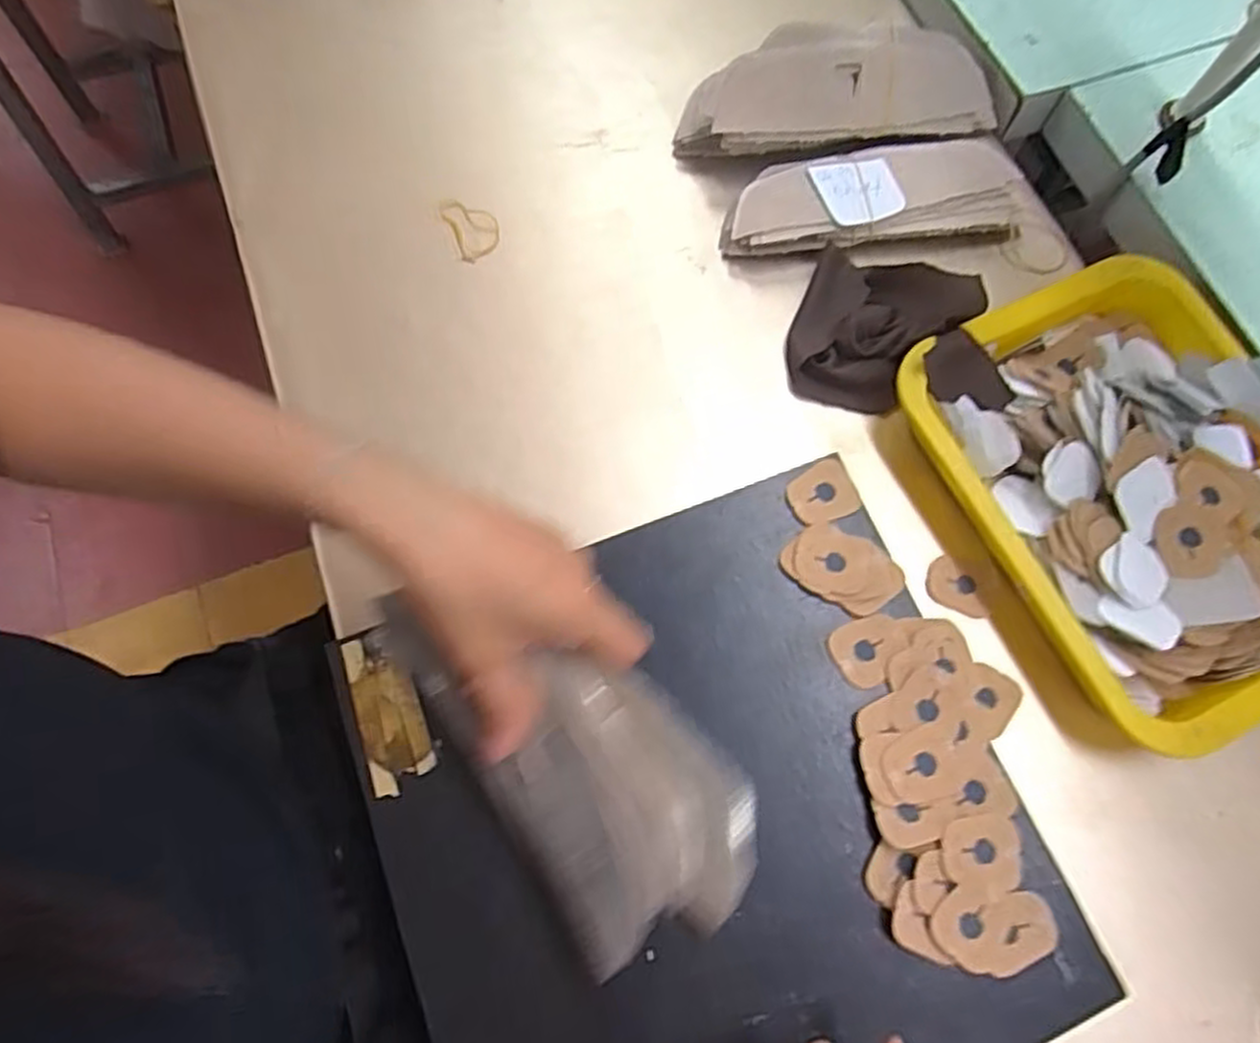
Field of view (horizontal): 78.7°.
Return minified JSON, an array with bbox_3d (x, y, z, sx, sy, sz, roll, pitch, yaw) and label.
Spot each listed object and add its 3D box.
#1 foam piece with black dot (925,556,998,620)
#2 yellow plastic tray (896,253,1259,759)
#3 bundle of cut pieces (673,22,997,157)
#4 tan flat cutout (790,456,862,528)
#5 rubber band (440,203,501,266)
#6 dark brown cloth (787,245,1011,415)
[{"bbox_3d":[0.191,0.036,0.443,0.039,0.004,0.035,15,72,5],"label":"foam piece with black dot"},{"bbox_3d":[0.291,-0.019,0.438,0.200,0.045,0.254,-25,73,-8],"label":"yellow plastic tray"},{"bbox_3d":[0.139,-0.288,0.523,0.207,0.057,0.067,-7,71,-2],"label":"bundle of cut pieces"},{"bbox_3d":[0.109,-0.016,0.435,0.037,0.004,0.033,-17,71,-2],"label":"tan flat cutout"},{"bbox_3d":[-0.107,-0.202,0.525,0.033,0.006,0.050,-22,73,-7],"label":"rubber band"},{"bbox_3d":[0.168,-0.122,0.477,0.124,0.041,0.108,16,72,6],"label":"dark brown cloth"}]

